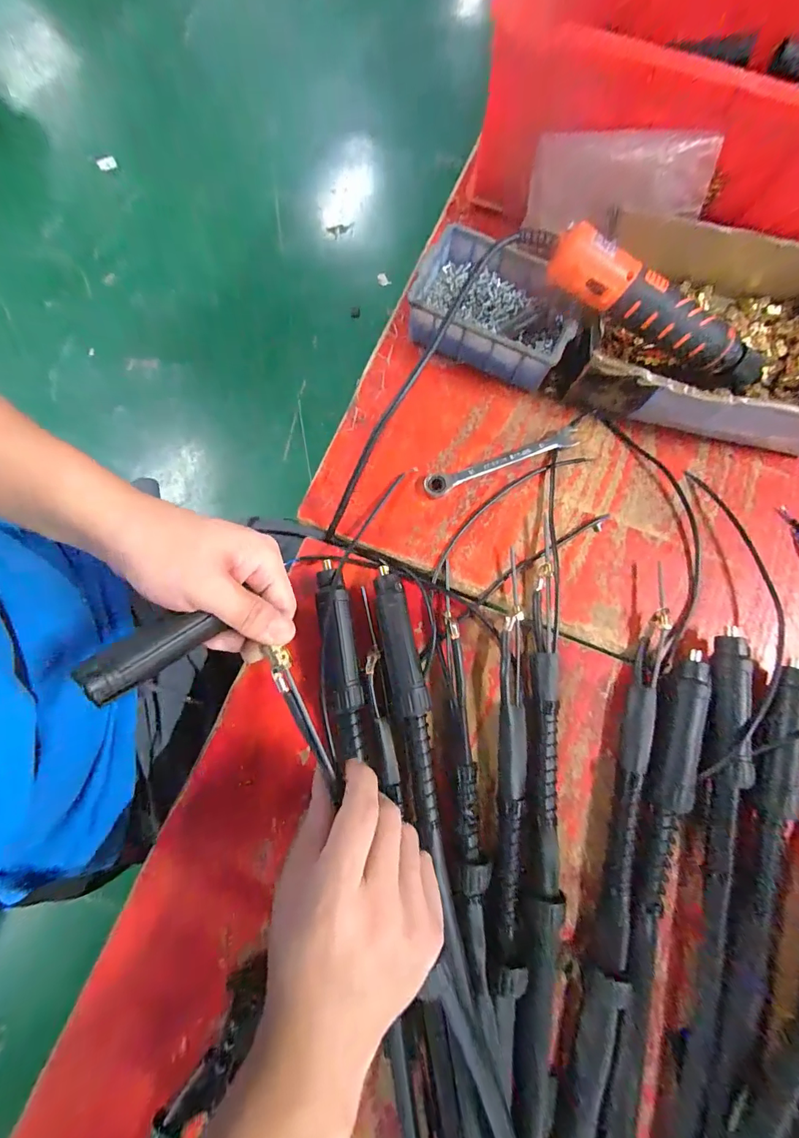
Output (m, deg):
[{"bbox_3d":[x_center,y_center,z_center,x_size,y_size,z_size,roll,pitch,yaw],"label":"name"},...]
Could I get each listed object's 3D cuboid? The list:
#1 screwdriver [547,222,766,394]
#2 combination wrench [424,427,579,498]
[{"bbox_3d":[0.231,-0.215,0.364,0.235,0.041,0.039,19,77,-17],"label":"screwdriver"},{"bbox_3d":[0.096,-0.100,0.392,0.152,0.010,0.019,-20,79,-6],"label":"combination wrench"}]

